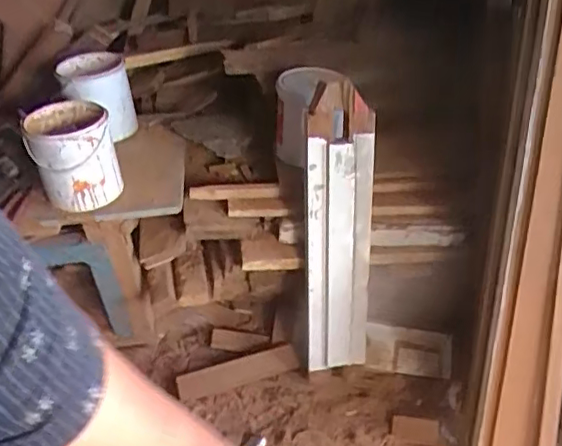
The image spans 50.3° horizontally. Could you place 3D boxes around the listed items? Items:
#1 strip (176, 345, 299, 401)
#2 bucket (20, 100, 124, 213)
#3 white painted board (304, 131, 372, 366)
[{"bbox_3d":[-0.123,0.409,1.628,0.328,0.016,0.074,-17,63,2],"label":"strip"},{"bbox_3d":[-0.478,-0.155,1.384,0.183,0.185,0.209,-13,42,-15],"label":"bucket"},{"bbox_3d":[0.137,0.094,1.460,0.154,0.652,0.047,1,29,6],"label":"white painted board"}]

